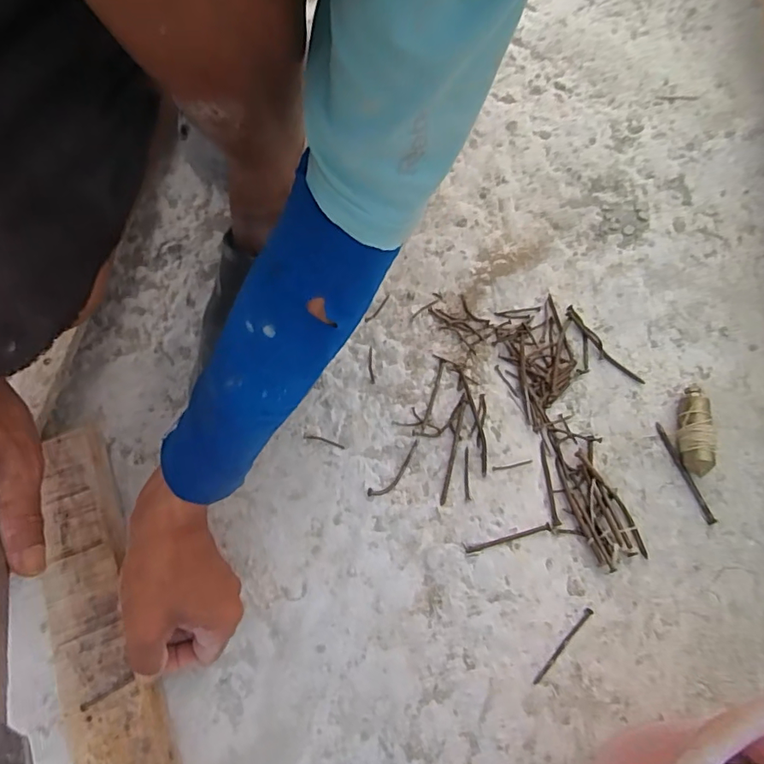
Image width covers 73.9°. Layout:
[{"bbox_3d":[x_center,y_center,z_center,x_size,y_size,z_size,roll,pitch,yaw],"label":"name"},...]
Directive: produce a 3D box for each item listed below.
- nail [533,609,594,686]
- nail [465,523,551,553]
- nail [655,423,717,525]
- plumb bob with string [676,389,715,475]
[{"bbox_3d":[0.145,0.210,0.405,0.074,0.004,0.006,-42,75,-15],"label":"nail"},{"bbox_3d":[0.109,0.134,0.433,0.076,0.004,0.006,-14,70,-6],"label":"nail"},{"bbox_3d":[0.273,0.081,0.458,0.008,0.006,0.095,-17,70,-7],"label":"nail"},{"bbox_3d":[0.281,0.042,0.460,0.022,0.031,0.081,8,69,2],"label":"plumb bob with string"}]

